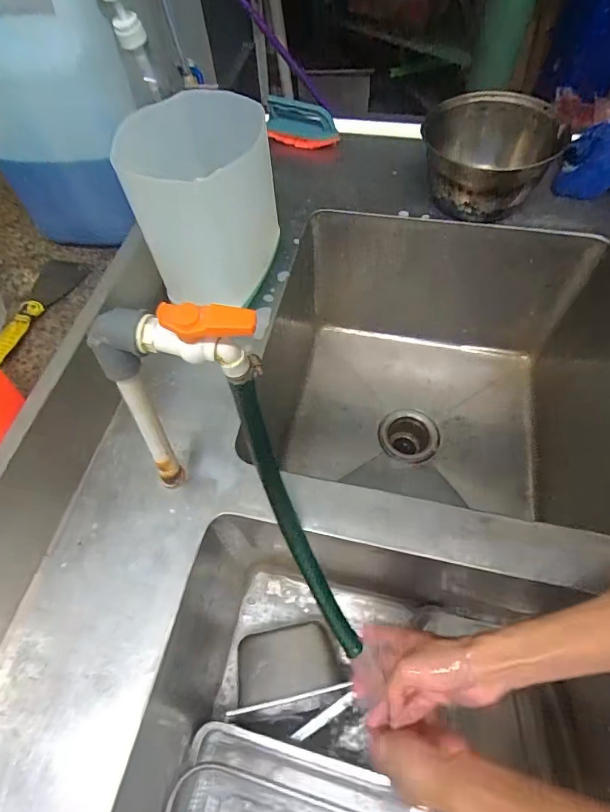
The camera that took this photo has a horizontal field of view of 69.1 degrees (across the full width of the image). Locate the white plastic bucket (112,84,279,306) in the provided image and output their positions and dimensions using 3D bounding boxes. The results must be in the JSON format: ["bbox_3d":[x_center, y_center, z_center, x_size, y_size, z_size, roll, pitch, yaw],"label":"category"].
[{"bbox_3d":[-0.118,-0.243,0.549,0.171,0.194,0.136,-10,62,-1],"label":"white plastic bucket"}]

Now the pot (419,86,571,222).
[{"bbox_3d":[0.283,-0.373,0.671,0.189,0.094,0.202,-1,63,4],"label":"pot"}]

